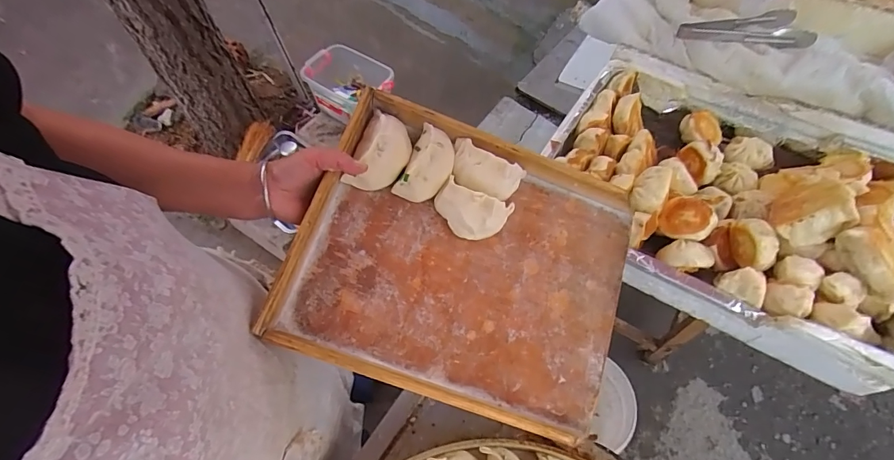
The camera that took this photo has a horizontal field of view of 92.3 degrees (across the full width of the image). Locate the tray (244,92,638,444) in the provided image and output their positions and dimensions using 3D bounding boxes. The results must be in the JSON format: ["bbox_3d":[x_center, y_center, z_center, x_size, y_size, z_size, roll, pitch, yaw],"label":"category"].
[{"bbox_3d":[0.029,0.038,0.496,0.374,0.050,0.300,21,73,-5],"label":"tray"}]

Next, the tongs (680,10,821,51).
[{"bbox_3d":[0.537,-0.369,0.784,0.208,0.031,0.078,9,59,5],"label":"tongs"}]

